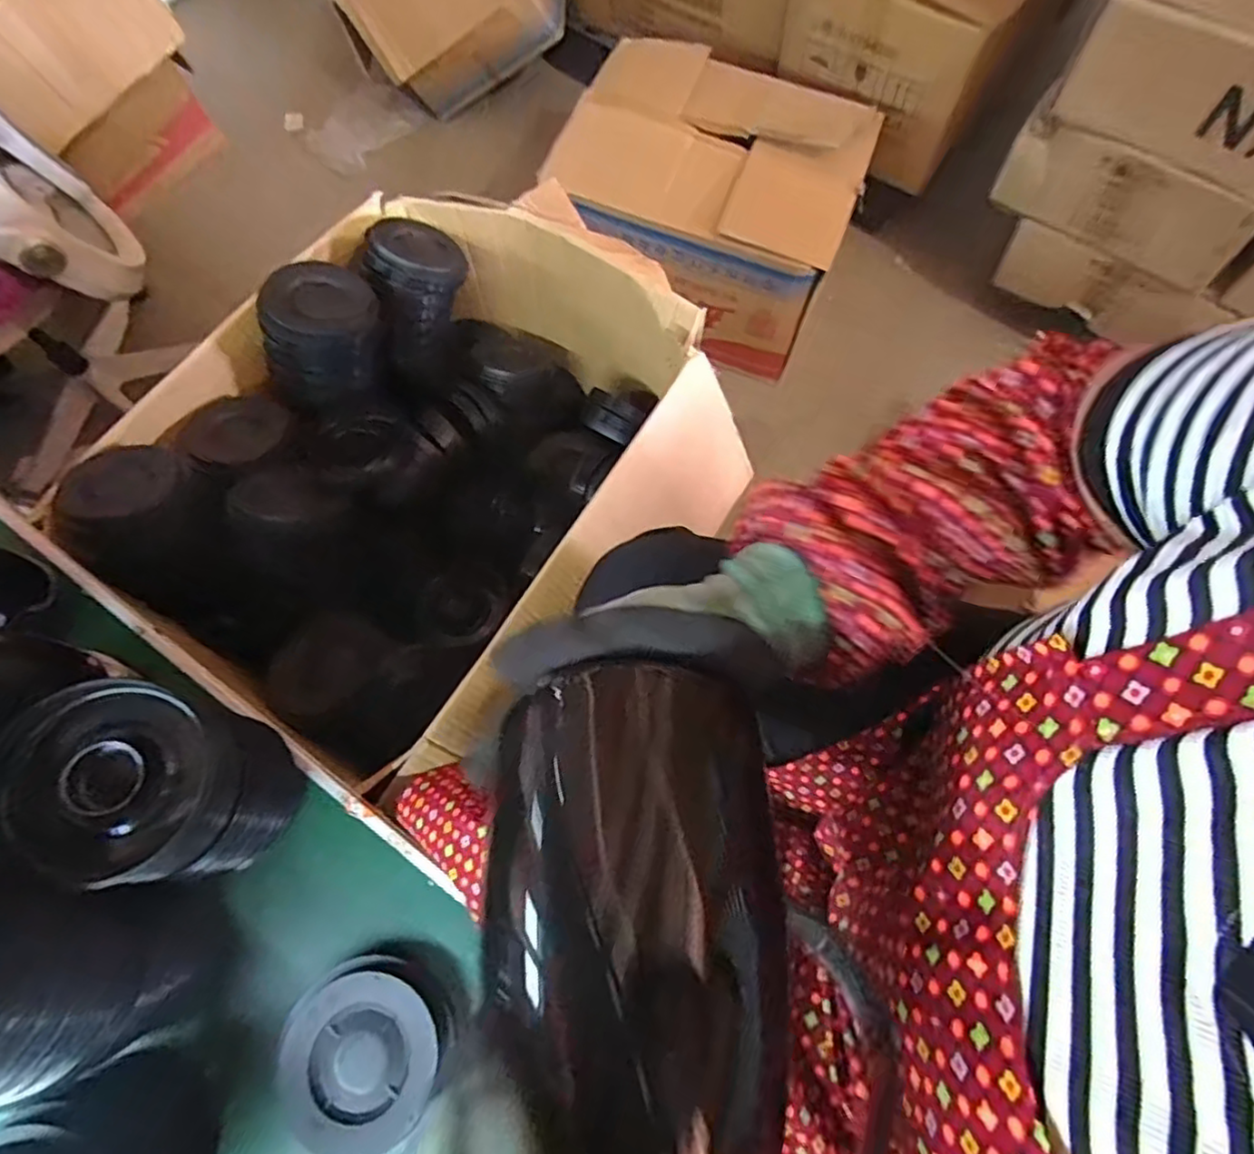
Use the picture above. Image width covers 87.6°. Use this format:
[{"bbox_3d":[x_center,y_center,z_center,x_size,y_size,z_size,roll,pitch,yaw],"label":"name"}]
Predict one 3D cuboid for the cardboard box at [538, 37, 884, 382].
[{"bbox_3d":[0.181,-0.785,1.429,0.583,0.387,0.464,28,73,11],"label":"cardboard box"}]

